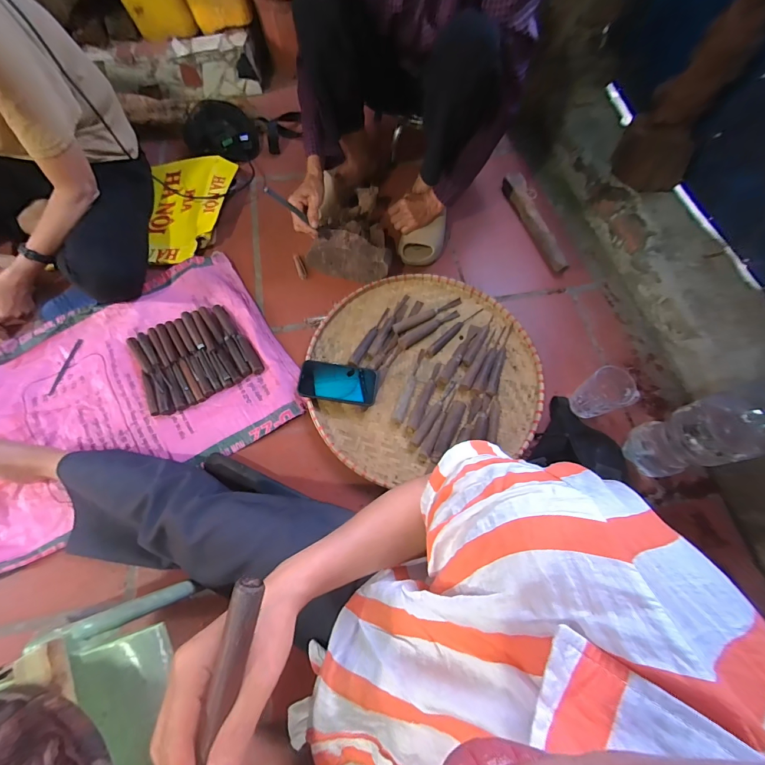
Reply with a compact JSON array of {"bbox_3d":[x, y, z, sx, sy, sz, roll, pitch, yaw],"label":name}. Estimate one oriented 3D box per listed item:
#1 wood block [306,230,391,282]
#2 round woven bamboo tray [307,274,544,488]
[{"bbox_3d":[-0.079,-0.296,0.847,0.198,0.101,0.059,13,68,4],"label":"wood block"},{"bbox_3d":[0.090,-0.044,0.783,0.472,0.064,0.448,0,72,-1],"label":"round woven bamboo tray"}]

